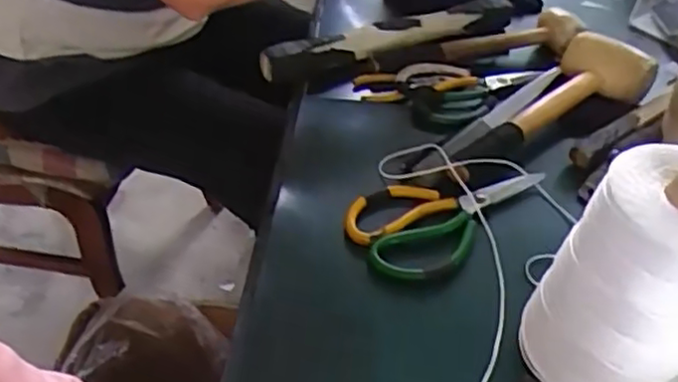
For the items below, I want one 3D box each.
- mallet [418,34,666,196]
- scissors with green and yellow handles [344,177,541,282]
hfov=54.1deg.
[{"bbox_3d":[0.195,-0.082,0.658,0.297,0.055,0.099,-29,51,-32],"label":"mallet"},{"bbox_3d":[0.092,0.010,0.594,0.100,0.014,0.187,34,49,29],"label":"scissors with green and yellow handles"}]

